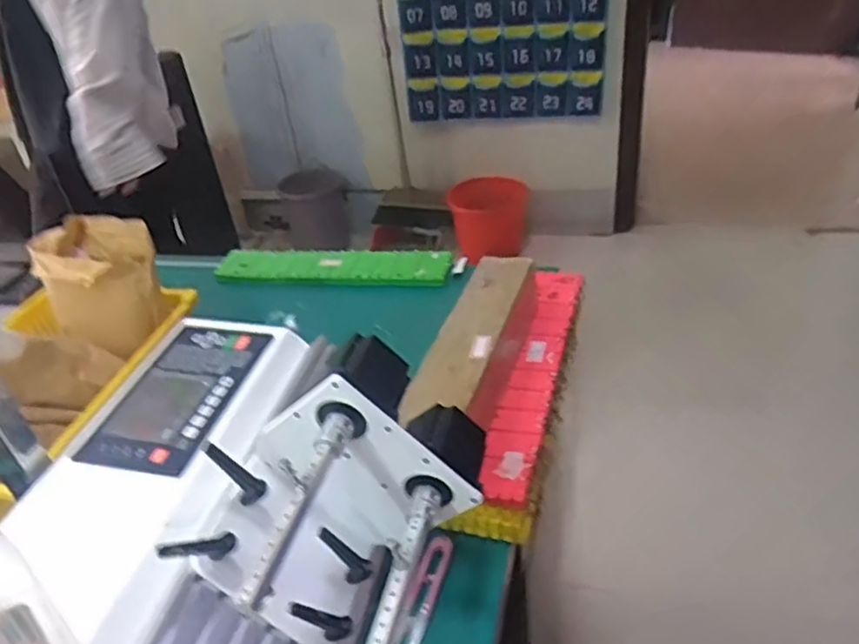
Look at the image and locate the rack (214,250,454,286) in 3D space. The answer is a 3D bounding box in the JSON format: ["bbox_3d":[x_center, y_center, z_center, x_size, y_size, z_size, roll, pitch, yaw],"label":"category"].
[{"bbox_3d":[-0.142,-0.082,0.965,0.345,0.022,0.078,3,37,15],"label":"rack"}]

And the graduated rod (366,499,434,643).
[{"bbox_3d":[-0.019,0.163,0.414,0.014,0.007,0.124,5,37,18],"label":"graduated rod"}]

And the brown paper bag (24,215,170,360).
[{"bbox_3d":[-0.357,-0.040,0.737,0.127,0.167,0.079,-4,29,-8],"label":"brown paper bag"}]

